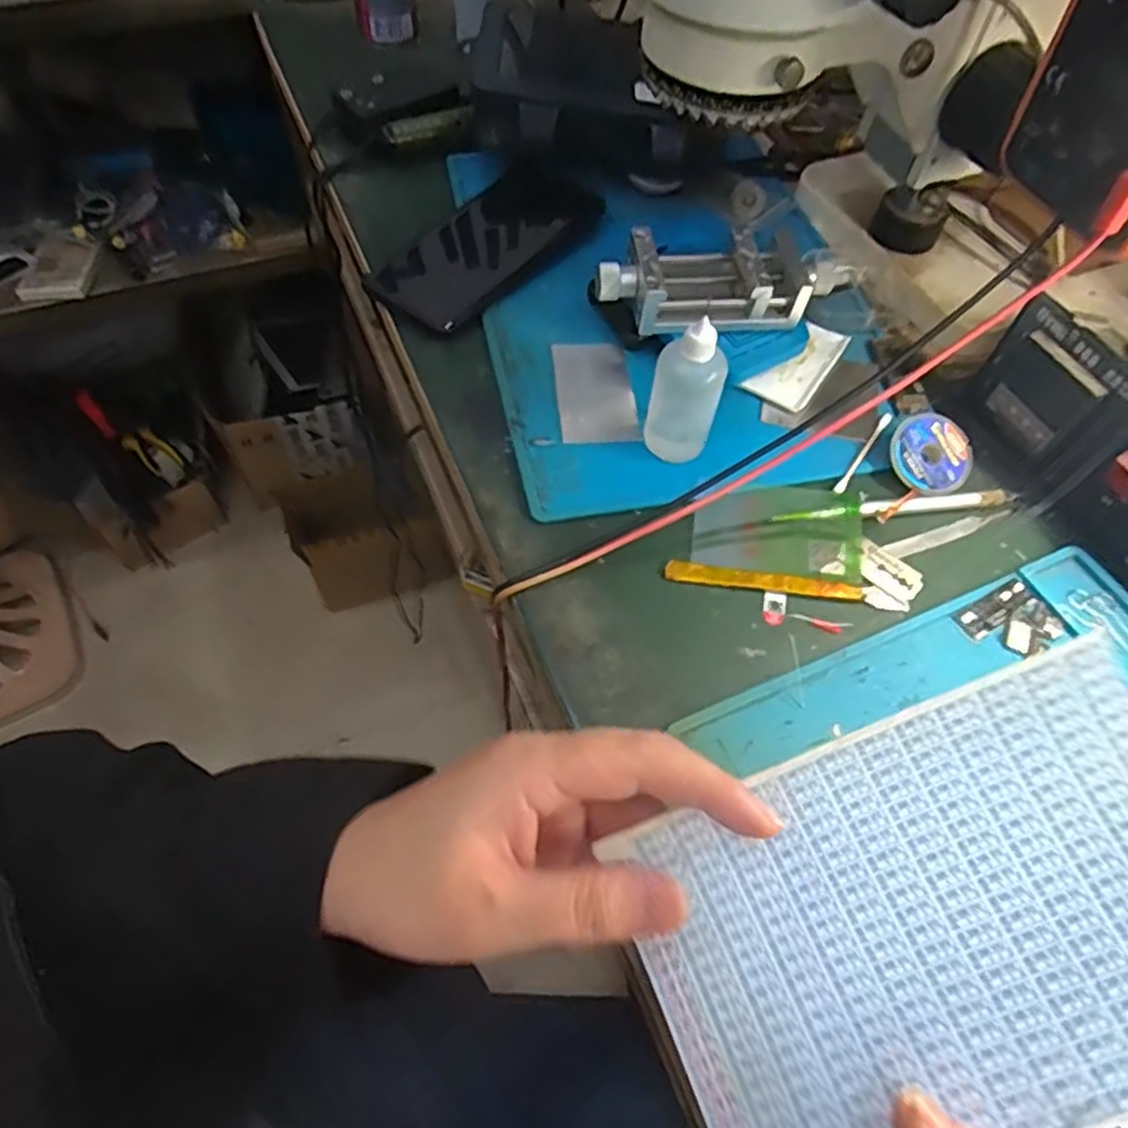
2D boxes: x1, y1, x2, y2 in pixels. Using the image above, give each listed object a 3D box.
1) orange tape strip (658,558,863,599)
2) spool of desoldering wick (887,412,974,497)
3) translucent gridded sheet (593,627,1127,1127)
[{"bbox_3d":[0.100,0.008,0.367,0.098,0.004,0.009,8,57,3],"label":"orange tape strip"},{"bbox_3d":[0.203,-0.061,0.404,0.045,0.006,0.045,1,81,-6],"label":"spool of desoldering wick"},{"bbox_3d":[0.105,0.106,0.216,0.167,0.011,0.110,-27,68,10],"label":"translucent gridded sheet"}]

